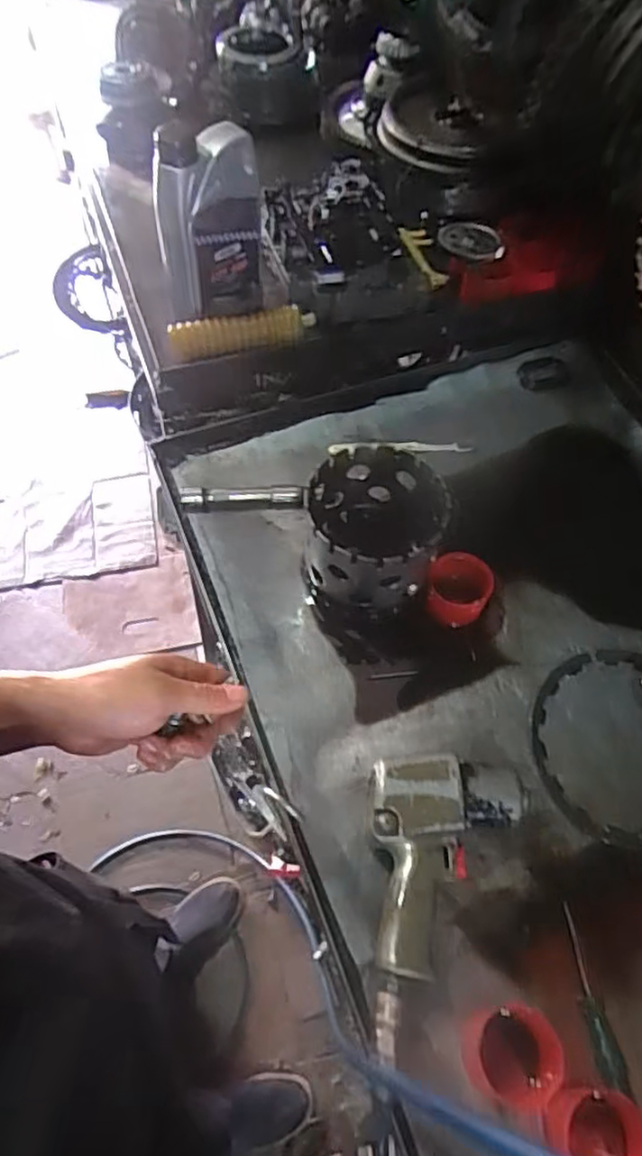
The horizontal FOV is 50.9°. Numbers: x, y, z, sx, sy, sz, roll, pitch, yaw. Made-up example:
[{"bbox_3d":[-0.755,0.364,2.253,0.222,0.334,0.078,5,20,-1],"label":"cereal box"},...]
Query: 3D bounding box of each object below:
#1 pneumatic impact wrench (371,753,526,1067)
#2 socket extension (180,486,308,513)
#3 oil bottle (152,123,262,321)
[{"bbox_3d":[0.109,0.265,0.572,0.139,0.068,0.226,1,59,0],"label":"pneumatic impact wrench"},{"bbox_3d":[-0.093,-0.094,0.819,0.149,0.026,0.023,-1,59,-1],"label":"socket extension"},{"bbox_3d":[-0.145,-0.465,0.890,0.128,0.215,0.150,-1,60,-1],"label":"oil bottle"}]

